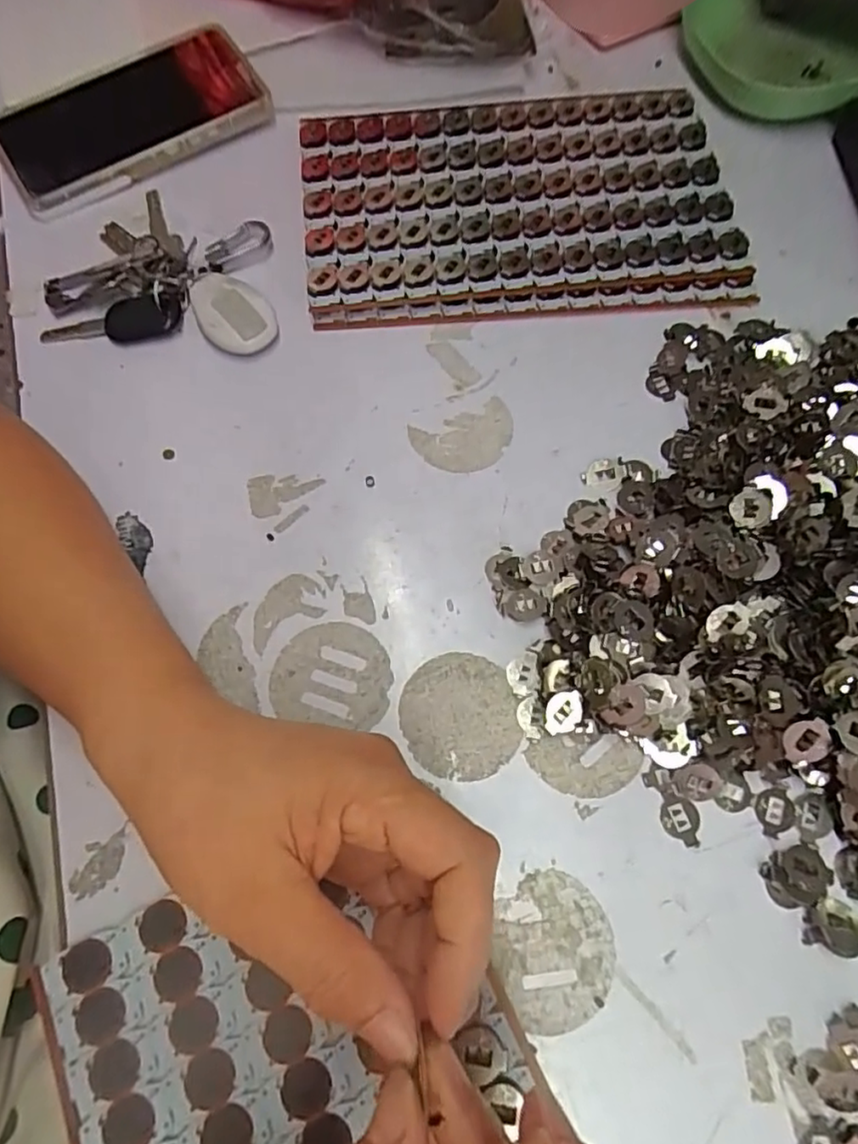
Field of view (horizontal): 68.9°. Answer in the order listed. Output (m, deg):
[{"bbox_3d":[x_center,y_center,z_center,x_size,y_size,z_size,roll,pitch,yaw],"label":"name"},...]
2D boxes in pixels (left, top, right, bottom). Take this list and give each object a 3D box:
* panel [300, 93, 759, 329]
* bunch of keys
[{"bbox_3d":[0.050,-0.216,0.369,0.246,0.017,0.150,-2,69,1],"label":"panel"},{"bbox_3d":[-0.145,-0.179,0.363,0.132,0.017,0.108,7,70,4],"label":"bunch of keys"}]

